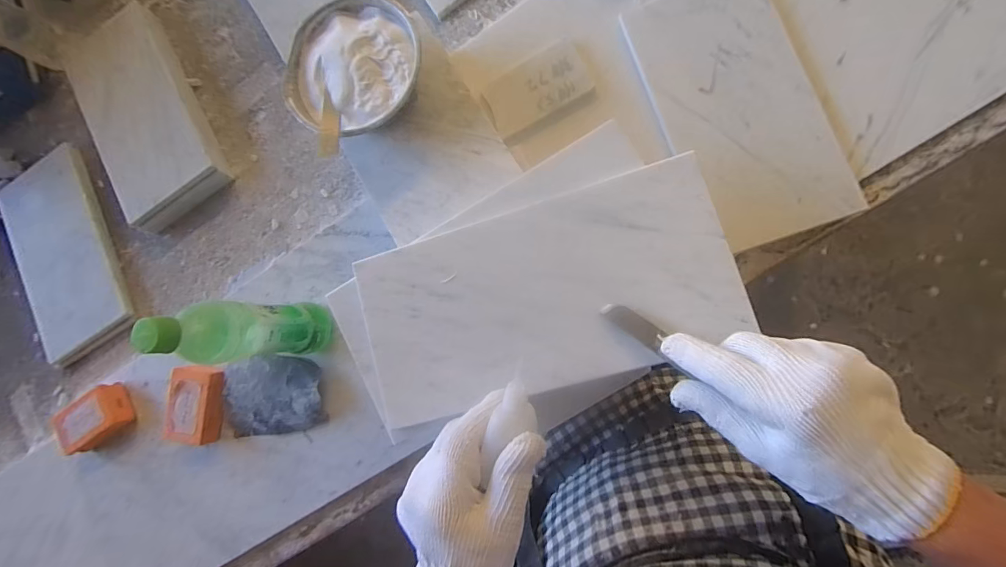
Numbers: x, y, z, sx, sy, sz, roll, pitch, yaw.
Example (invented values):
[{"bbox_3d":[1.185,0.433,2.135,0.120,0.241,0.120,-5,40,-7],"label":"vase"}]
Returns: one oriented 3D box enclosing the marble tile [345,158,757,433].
[{"bbox_3d":[0.029,0.010,0.343,0.296,0.016,0.145,-18,86,9],"label":"marble tile"}]

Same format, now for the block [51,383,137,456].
[{"bbox_3d":[-0.549,0.181,0.572,0.105,0.028,0.062,-33,79,5],"label":"block"}]

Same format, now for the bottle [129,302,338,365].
[{"bbox_3d":[-0.254,0.047,0.429,0.051,0.198,0.060,-3,83,10],"label":"bottle"}]

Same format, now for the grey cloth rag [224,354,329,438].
[{"bbox_3d":[-0.286,0.140,0.531,0.132,0.022,0.100,-5,83,9],"label":"grey cloth rag"}]

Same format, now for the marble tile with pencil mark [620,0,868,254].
[{"bbox_3d":[0.252,-0.194,0.460,0.154,0.017,0.300,-19,81,7],"label":"marble tile with pencil mark"}]

